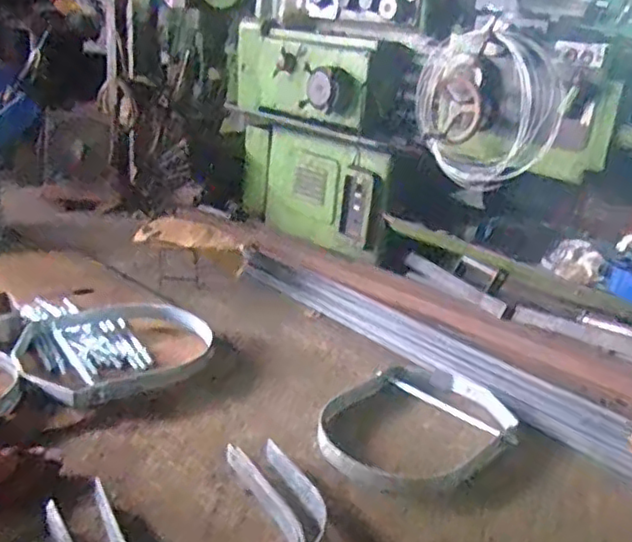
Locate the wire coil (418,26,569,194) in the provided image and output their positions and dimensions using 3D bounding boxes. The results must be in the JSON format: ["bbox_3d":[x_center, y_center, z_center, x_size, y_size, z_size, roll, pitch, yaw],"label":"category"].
[{"bbox_3d":[0.481,-0.473,1.849,0.424,0.459,0.135,-19,-8,39],"label":"wire coil"}]

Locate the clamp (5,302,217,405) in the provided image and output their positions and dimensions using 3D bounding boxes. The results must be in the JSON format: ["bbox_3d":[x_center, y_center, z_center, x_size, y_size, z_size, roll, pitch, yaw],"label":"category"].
[{"bbox_3d":[-0.554,0.206,1.804,0.478,0.088,0.532,23,27,39],"label":"clamp"}]

